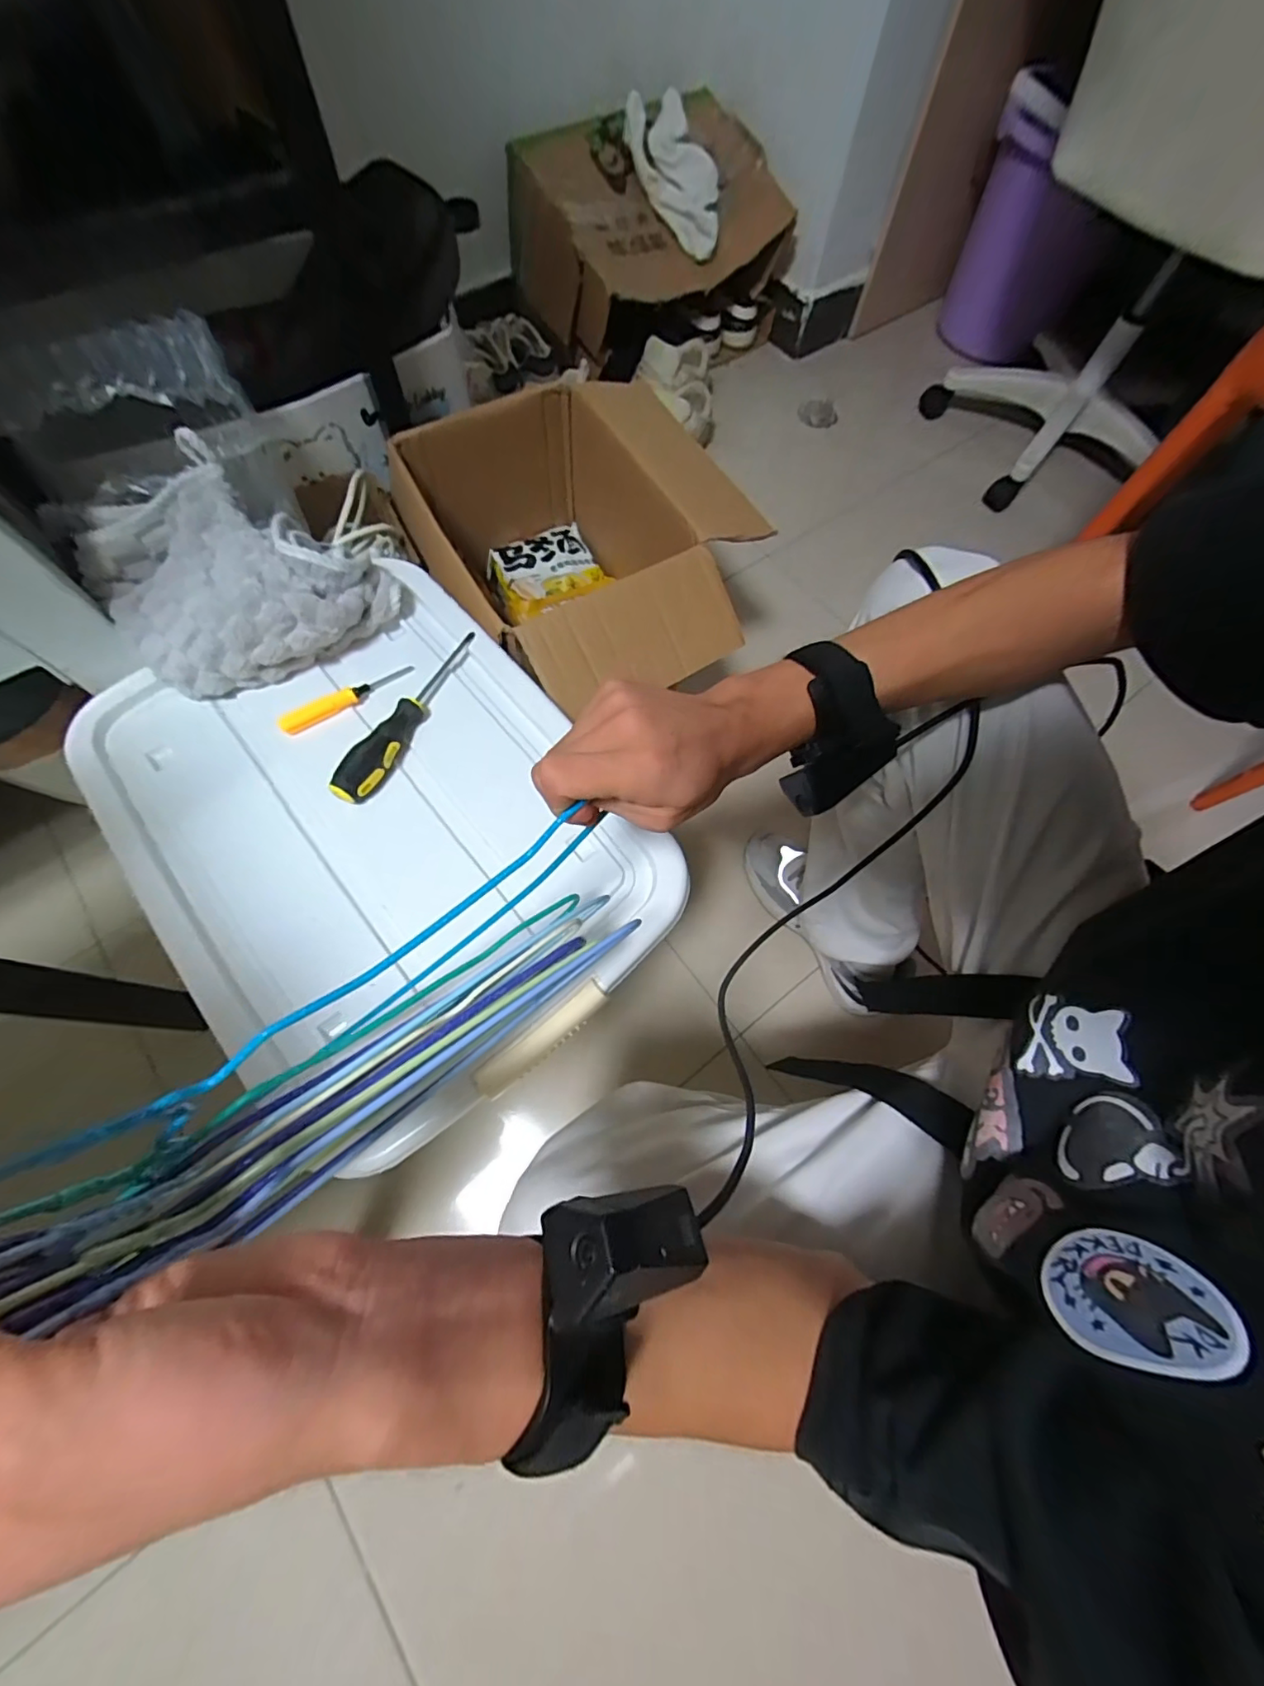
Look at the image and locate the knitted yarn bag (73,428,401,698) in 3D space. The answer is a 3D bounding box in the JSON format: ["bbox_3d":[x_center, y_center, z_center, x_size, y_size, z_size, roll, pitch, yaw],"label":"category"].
[{"bbox_3d":[-0.357,-0.252,0.512,0.246,0.087,0.192,-23,72,-11],"label":"knitted yarn bag"}]

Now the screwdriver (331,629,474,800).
[{"bbox_3d":[-0.200,-0.121,0.497,0.025,0.036,0.201,24,70,7],"label":"screwdriver"}]

